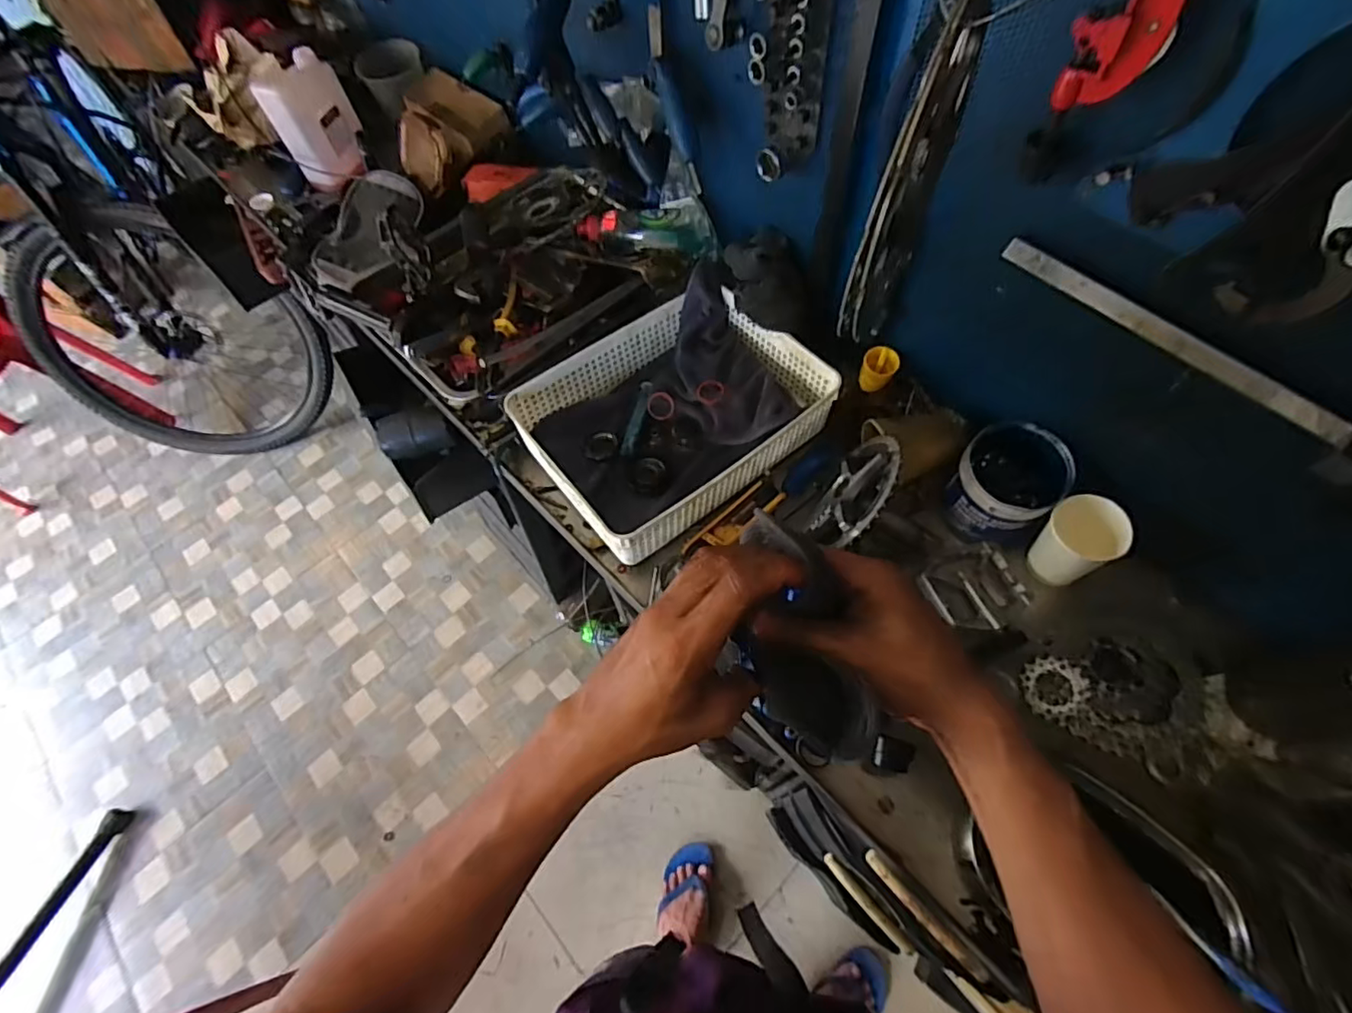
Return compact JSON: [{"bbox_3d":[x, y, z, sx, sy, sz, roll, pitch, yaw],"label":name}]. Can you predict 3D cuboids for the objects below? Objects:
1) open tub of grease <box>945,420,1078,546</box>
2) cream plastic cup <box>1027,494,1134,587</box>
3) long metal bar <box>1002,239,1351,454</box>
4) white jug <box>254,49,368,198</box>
[{"bbox_3d":[0.358,-0.021,0.645,0.102,0.104,0.102,-1,62,3],"label":"open tub of grease"},{"bbox_3d":[0.409,0.037,0.612,0.064,0.090,0.065,-1,62,3],"label":"cream plastic cup"},{"bbox_3d":[0.428,-0.104,0.455,0.019,0.022,0.382,-38,68,-18],"label":"long metal bar"},{"bbox_3d":[-0.598,-0.641,0.990,0.062,0.170,0.124,36,69,20],"label":"white jug"}]

